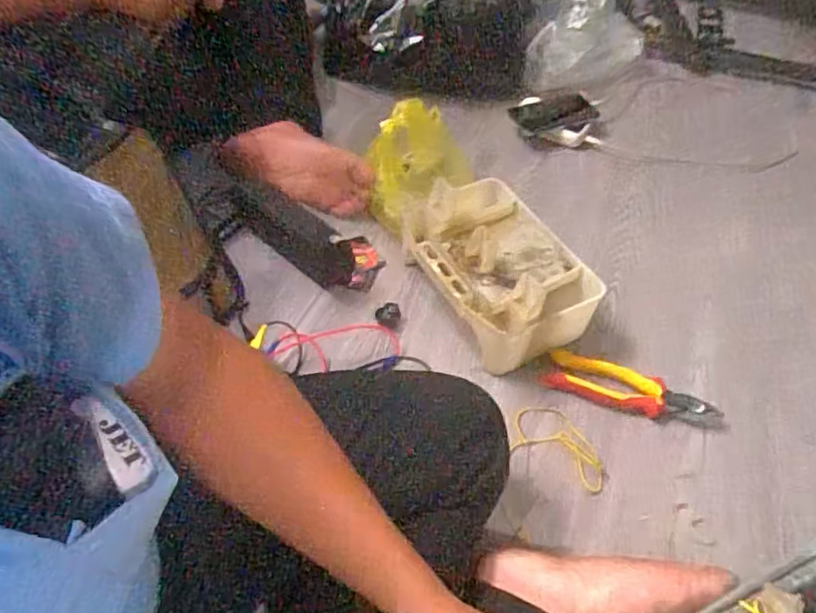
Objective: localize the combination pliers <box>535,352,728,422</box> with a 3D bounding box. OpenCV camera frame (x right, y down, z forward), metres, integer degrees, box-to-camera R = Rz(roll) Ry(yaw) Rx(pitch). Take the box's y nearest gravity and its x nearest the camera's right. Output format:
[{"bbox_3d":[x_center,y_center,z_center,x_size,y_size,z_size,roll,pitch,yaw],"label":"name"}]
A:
[{"bbox_3d":[0.259,0.100,0.718,0.194,0.024,0.050,18,52,11],"label":"combination pliers"}]

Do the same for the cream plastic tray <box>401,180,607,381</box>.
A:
[{"bbox_3d":[0.105,-0.048,0.791,0.178,0.088,0.253,-20,54,-19],"label":"cream plastic tray"}]

